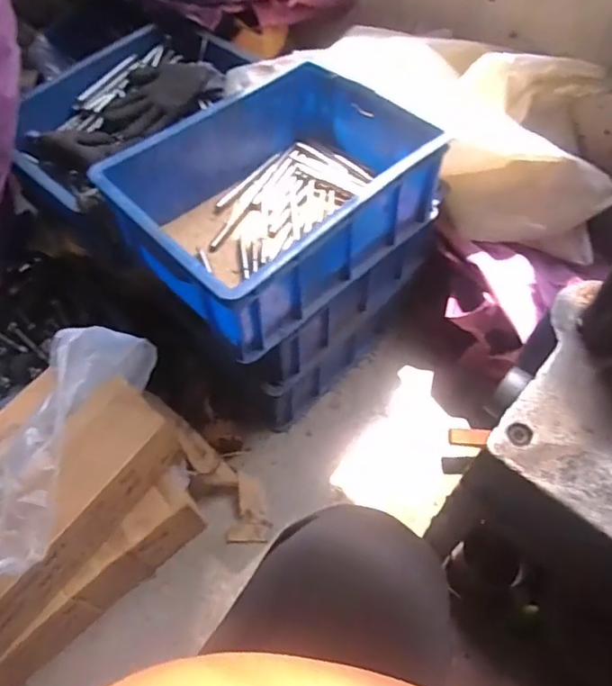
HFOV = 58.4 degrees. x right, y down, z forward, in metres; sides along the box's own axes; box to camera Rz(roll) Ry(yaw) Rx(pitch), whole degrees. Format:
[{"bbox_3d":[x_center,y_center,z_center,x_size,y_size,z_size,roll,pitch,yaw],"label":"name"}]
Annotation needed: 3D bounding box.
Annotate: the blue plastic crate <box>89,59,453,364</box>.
[{"bbox_3d":[-0.037,-0.201,0.761,0.284,0.150,0.400,38,65,23],"label":"blue plastic crate"}]

